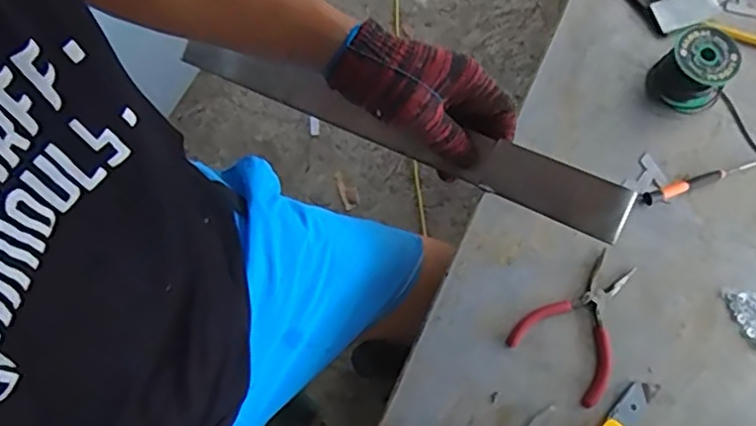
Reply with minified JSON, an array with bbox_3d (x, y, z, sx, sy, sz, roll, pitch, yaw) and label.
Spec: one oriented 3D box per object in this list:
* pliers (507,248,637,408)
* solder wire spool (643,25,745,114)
[{"bbox_3d":[0.212,0.108,0.638,0.101,0.006,0.140,39,75,11],"label":"pliers"},{"bbox_3d":[0.351,-0.156,0.698,0.076,0.068,0.066,37,75,10],"label":"solder wire spool"}]

